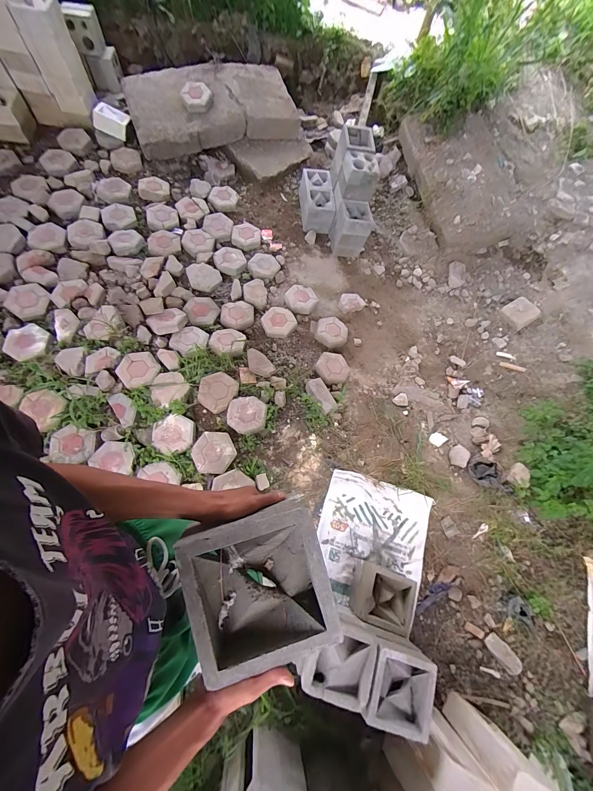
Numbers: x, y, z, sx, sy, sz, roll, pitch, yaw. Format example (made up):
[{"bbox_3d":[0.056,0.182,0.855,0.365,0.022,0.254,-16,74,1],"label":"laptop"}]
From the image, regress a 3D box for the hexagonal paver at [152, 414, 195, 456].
[{"bbox_3d":[-0.589,0.187,1.449,0.197,0.035,0.184,-10,71,-13],"label":"hexagonal paver"}]

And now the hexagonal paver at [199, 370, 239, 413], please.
[{"bbox_3d":[-0.405,-0.026,1.535,0.183,0.041,0.205,32,67,4],"label":"hexagonal paver"}]

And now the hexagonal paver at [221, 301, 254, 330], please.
[{"bbox_3d":[-0.365,-0.497,1.874,0.202,0.058,0.198,2,68,-9],"label":"hexagonal paver"}]

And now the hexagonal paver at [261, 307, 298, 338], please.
[{"bbox_3d":[-0.110,-0.460,1.877,0.210,0.059,0.206,-18,72,-7],"label":"hexagonal paver"}]

